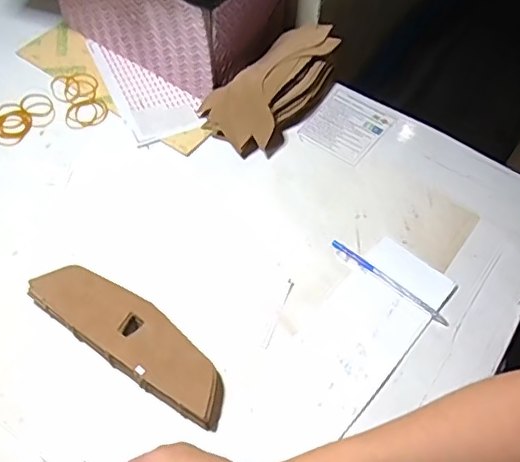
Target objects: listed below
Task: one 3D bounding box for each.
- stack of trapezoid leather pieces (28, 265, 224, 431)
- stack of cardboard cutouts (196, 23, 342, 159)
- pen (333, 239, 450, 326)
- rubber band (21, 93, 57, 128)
[{"bbox_3d":[-0.118,0.100,0.541,0.207,0.041,0.058,31,61,16],"label":"stack of trapezoid leather pieces"},{"bbox_3d":[0.020,-0.180,0.709,0.100,0.067,0.193,38,63,20],"label":"stack of cardboard cutouts"},{"bbox_3d":[0.132,0.052,0.596,0.140,0.008,0.012,36,63,19],"label":"pen"},{"bbox_3d":[-0.275,-0.153,0.715,0.035,0.004,0.058,-29,63,-19],"label":"rubber band"}]

